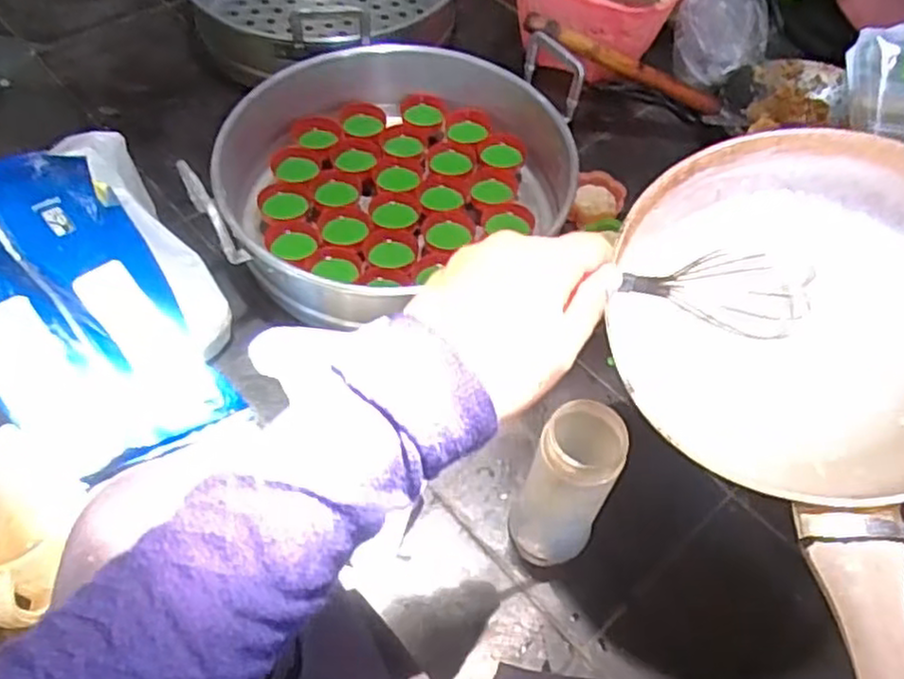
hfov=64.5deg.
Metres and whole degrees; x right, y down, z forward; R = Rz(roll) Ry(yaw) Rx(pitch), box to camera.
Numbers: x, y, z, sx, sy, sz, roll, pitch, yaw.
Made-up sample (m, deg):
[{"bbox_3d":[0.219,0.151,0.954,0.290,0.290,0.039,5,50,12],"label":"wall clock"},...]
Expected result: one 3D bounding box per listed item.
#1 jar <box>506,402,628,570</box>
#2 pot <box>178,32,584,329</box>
[{"bbox_3d":[0.088,0.111,0.540,0.060,0.157,0.057,2,55,-2],"label":"jar"},{"bbox_3d":[-0.051,-0.182,0.754,0.347,0.111,0.337,2,55,-2],"label":"pot"}]

